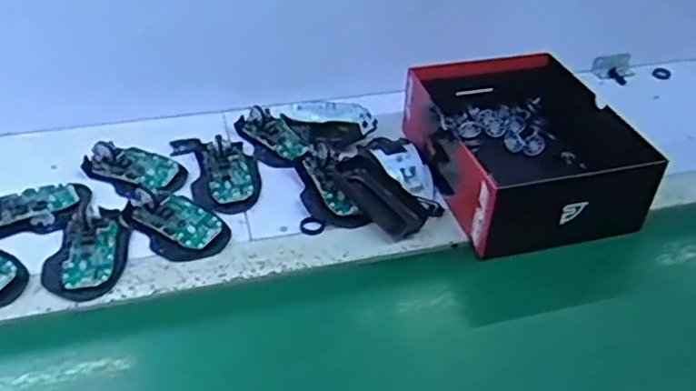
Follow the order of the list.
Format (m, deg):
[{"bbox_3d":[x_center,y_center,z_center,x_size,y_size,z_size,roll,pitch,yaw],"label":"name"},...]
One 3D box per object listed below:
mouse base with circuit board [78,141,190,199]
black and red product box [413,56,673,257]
[{"bbox_3d":[-0.235,-0.032,0.723,0.109,0.023,0.069,22,44,21],"label":"mouse base with circuit board"},{"bbox_3d":[0.188,-0.057,0.720,0.187,0.090,0.246,-9,42,-13],"label":"black and red product box"}]

